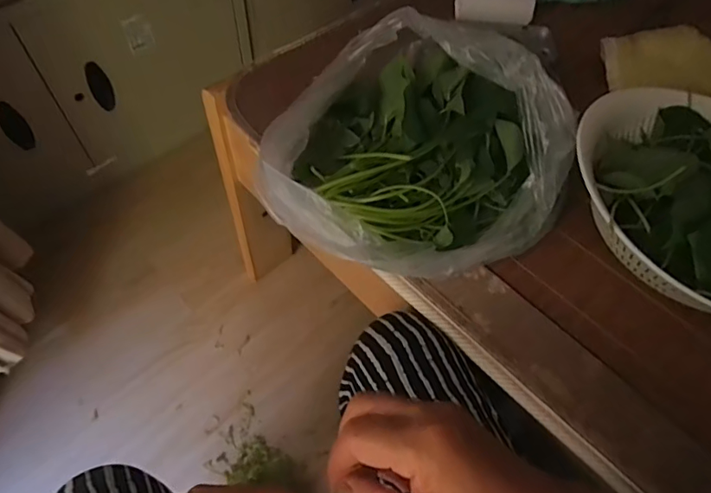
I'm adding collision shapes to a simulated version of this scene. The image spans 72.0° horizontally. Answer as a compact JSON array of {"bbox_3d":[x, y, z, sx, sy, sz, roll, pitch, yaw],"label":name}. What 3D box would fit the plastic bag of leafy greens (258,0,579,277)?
[{"bbox_3d":[0.052,-0.110,0.465,0.265,0.113,0.237,-1,58,-5],"label":"plastic bag of leafy greens"}]

